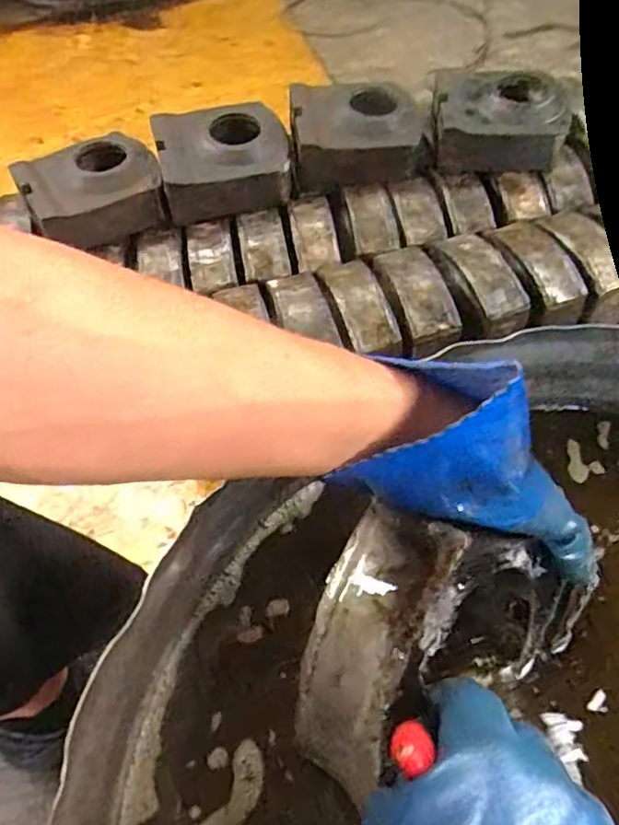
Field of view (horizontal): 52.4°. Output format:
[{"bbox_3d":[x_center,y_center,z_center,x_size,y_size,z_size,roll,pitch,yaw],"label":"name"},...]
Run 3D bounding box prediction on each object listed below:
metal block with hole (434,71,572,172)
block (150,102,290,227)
[{"bbox_3d":[0.277,-0.432,0.927,0.191,0.077,0.149,5,55,8],"label":"metal block with hole"},{"bbox_3d":[-0.126,-0.370,0.922,0.191,0.076,0.164,-7,55,0],"label":"block"}]

